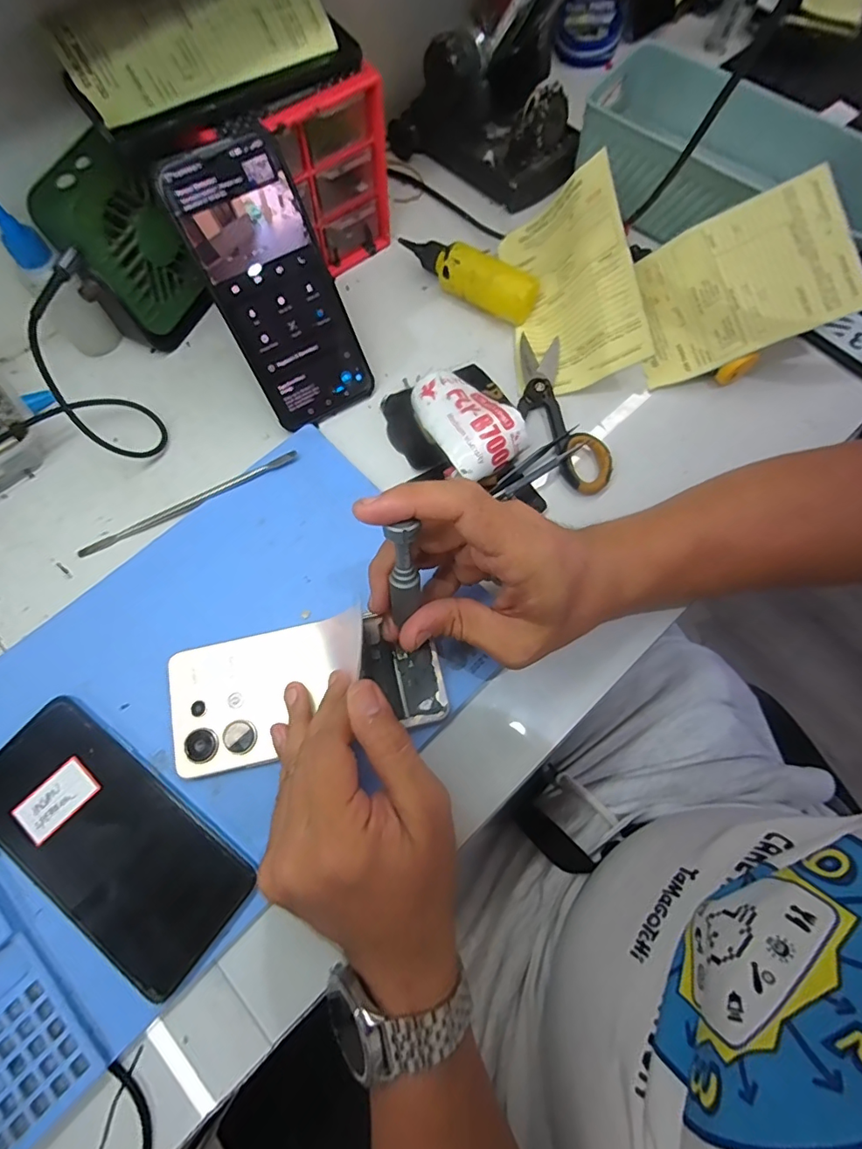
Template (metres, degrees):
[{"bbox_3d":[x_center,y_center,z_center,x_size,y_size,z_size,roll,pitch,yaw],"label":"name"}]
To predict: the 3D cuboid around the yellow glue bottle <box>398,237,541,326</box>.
[{"bbox_3d":[0.029,-0.242,0.413,0.121,0.034,0.028,31,74,7],"label":"yellow glue bottle"}]

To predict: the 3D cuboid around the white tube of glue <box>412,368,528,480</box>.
[{"bbox_3d":[0.026,-0.106,0.365,0.060,0.042,0.083,-27,75,-10],"label":"white tube of glue"}]

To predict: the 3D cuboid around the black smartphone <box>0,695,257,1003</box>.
[{"bbox_3d":[-0.178,0.143,0.279,0.159,0.008,0.071,37,75,9],"label":"black smartphone"}]

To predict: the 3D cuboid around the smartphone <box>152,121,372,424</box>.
[{"bbox_3d":[-0.101,-0.186,0.340,0.077,0.164,0.005,-31,34,-11],"label":"smartphone"}]

